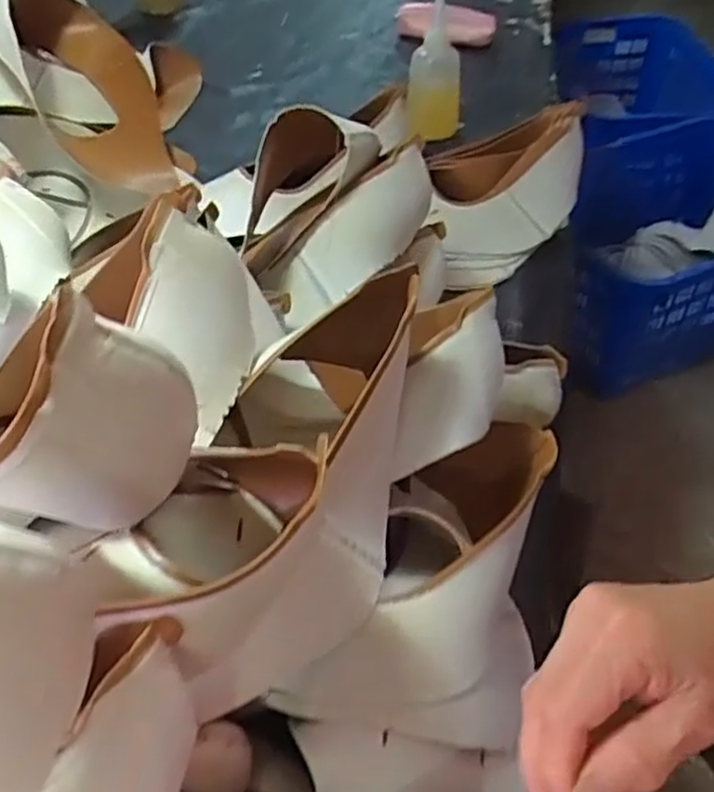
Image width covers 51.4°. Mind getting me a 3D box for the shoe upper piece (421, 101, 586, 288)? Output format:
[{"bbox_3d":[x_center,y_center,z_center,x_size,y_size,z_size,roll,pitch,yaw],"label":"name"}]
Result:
[{"bbox_3d":[0.149,-0.195,0.708,0.218,0.078,0.103,-32,53,-26],"label":"shoe upper piece"}]

